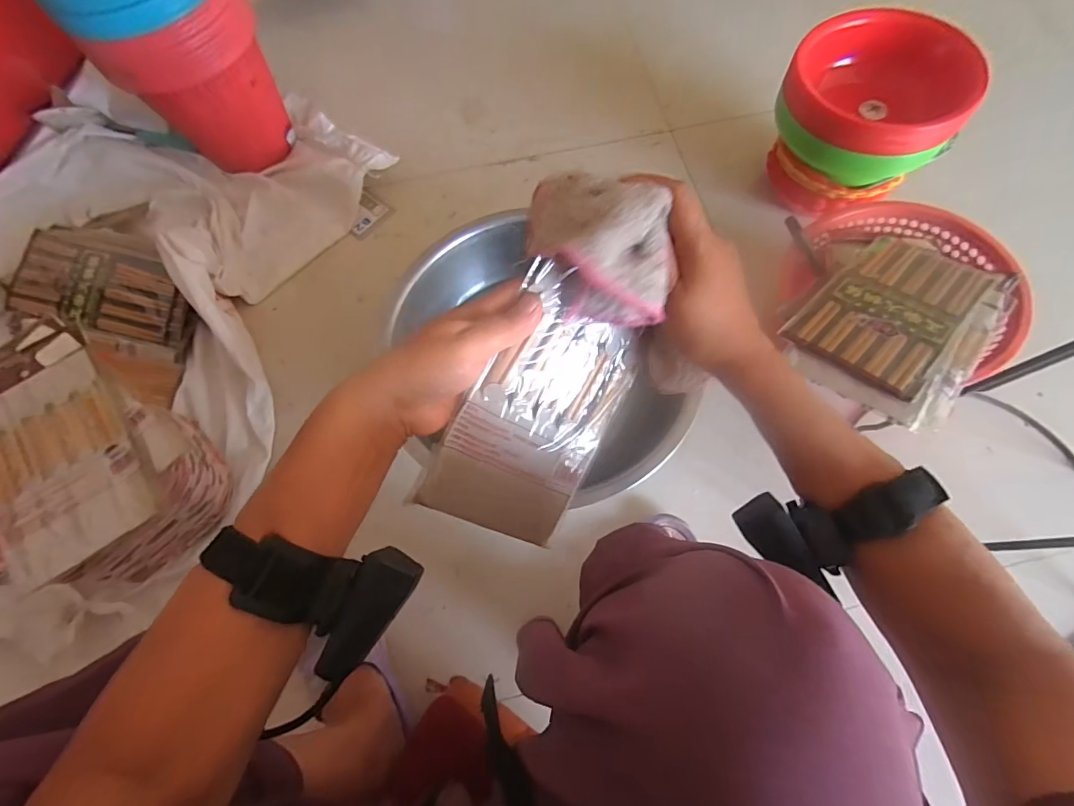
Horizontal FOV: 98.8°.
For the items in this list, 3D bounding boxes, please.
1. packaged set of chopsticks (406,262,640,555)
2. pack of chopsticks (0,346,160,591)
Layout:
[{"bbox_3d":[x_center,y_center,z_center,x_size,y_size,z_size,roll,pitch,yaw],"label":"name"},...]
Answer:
[{"bbox_3d":[0.003,0.011,0.334,0.120,0.015,0.186,25,98,-32],"label":"packaged set of chopsticks"},{"bbox_3d":[-0.440,0.052,0.424,0.125,0.016,0.195,-39,74,-12],"label":"pack of chopsticks"}]

